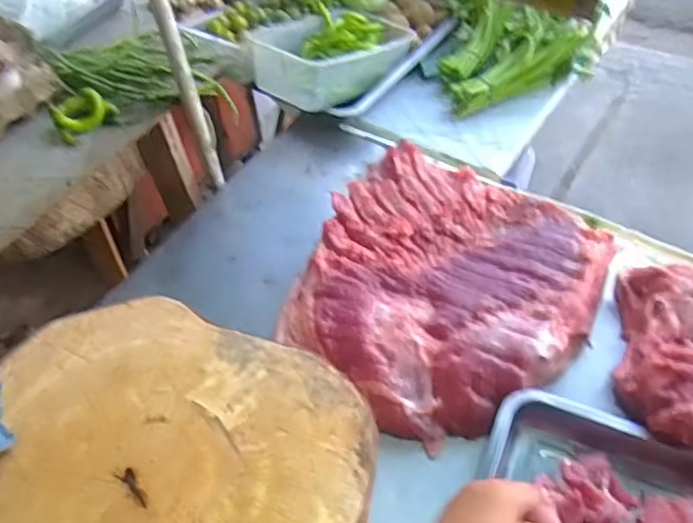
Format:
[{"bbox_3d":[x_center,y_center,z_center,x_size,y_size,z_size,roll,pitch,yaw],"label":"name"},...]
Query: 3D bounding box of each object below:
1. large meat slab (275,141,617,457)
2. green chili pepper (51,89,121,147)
[{"bbox_3d":[0.108,0.030,0.766,0.341,0.067,0.339,33,63,25],"label":"large meat slab"},{"bbox_3d":[-0.338,-0.193,0.804,0.078,0.030,0.071,-21,55,-11],"label":"green chili pepper"}]

